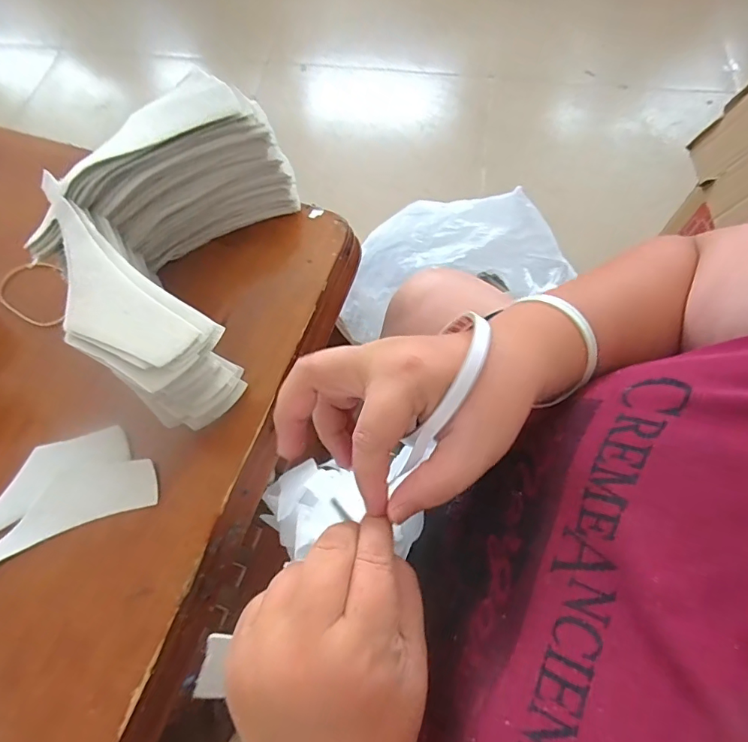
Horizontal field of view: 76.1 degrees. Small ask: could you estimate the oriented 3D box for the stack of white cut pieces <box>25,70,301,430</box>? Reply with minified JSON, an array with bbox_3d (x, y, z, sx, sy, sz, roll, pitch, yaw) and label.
[{"bbox_3d":[-0.181,-0.112,0.430,0.160,0.121,0.302,8,66,5],"label":"stack of white cut pieces"}]

